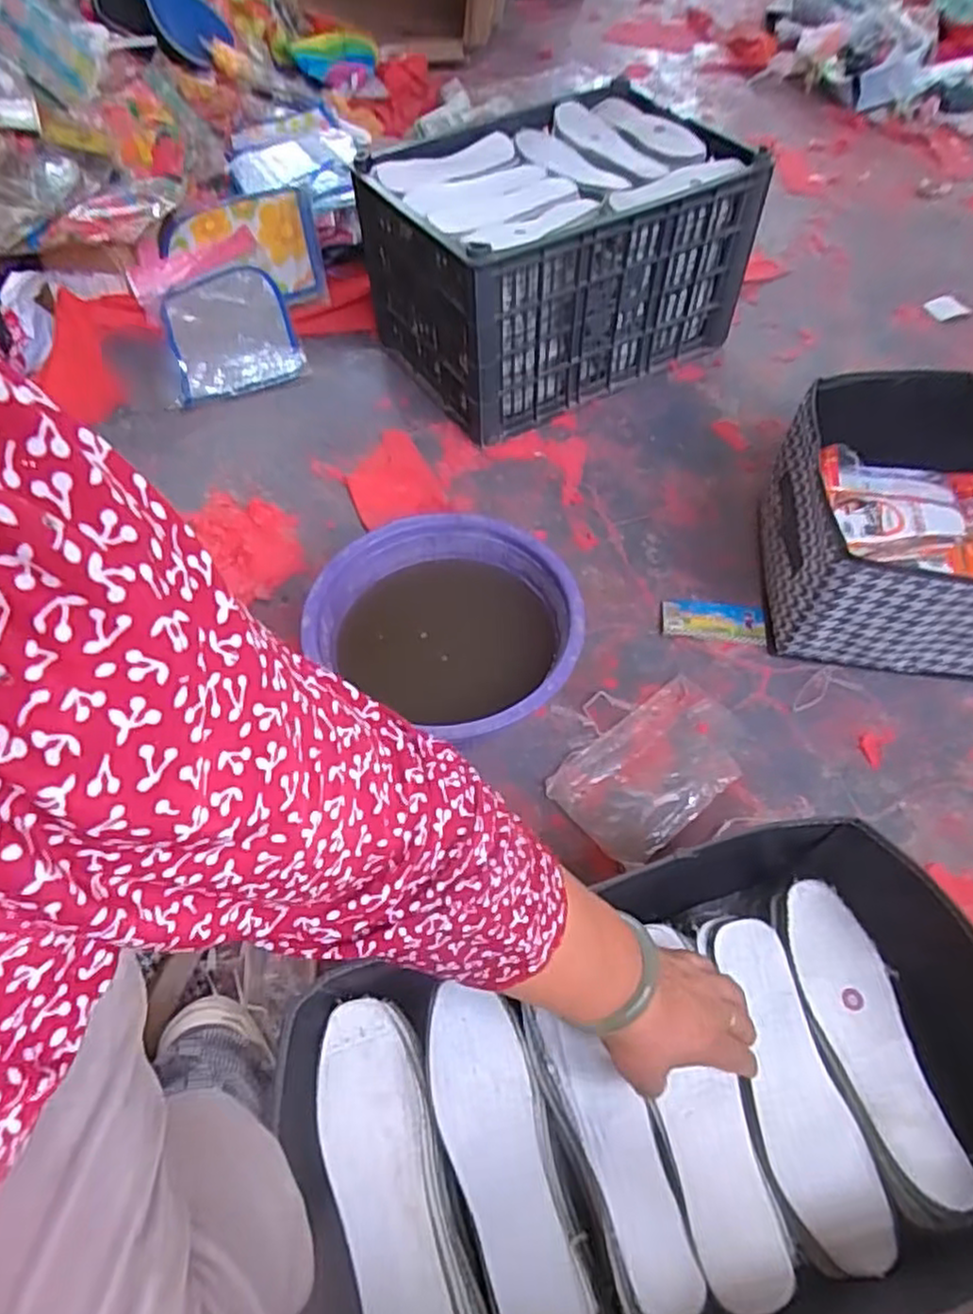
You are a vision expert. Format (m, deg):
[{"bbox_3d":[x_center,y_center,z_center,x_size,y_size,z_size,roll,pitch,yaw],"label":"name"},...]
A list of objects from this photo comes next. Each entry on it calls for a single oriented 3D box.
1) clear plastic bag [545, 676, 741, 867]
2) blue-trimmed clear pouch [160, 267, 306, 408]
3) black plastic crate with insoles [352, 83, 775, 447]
[{"bbox_3d":[0.177,0.119,0.769,0.198,0.016,0.131,-36,62,-21],"label":"clear plastic bag"},{"bbox_3d":[-0.442,-0.561,1.232,0.210,0.061,0.307,-17,58,-7],"label":"blue-trimmed clear pouch"},{"bbox_3d":[0.100,-0.614,1.114,0.475,0.282,0.386,-27,59,-16],"label":"black plastic crate with insoles"}]

